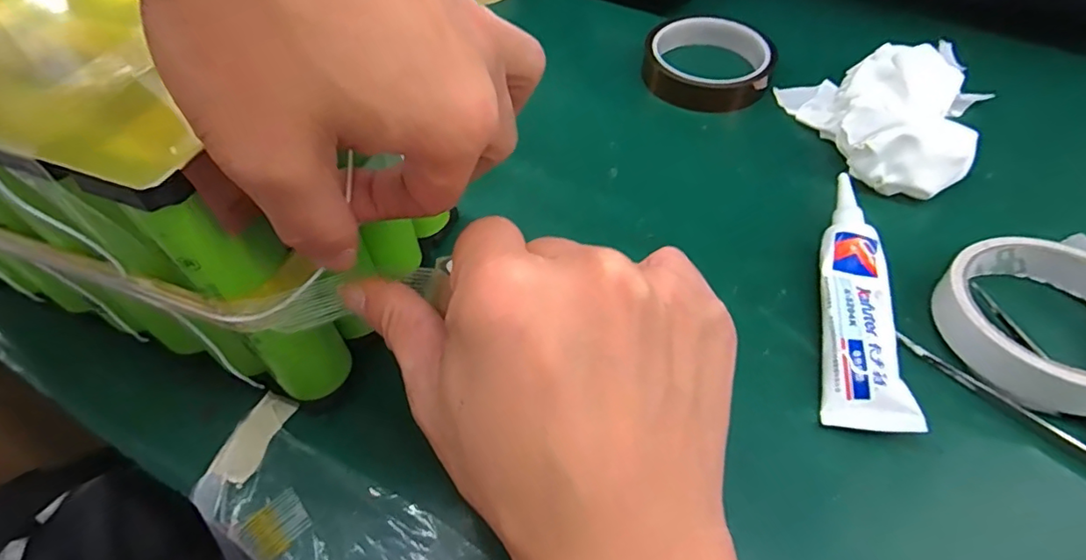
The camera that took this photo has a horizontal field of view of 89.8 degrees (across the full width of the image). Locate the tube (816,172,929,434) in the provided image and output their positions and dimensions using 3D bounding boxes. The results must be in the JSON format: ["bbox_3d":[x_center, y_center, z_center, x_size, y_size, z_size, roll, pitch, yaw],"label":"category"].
[{"bbox_3d":[0.153,0.009,0.271,0.034,0.020,0.136,7,55,7],"label":"tube"}]

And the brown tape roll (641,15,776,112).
[{"bbox_3d":[0.116,-0.153,0.393,0.088,0.029,0.086,-1,55,1],"label":"brown tape roll"}]

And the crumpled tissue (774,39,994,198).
[{"bbox_3d":[0.213,-0.104,0.339,0.083,0.046,0.124,-7,55,-3],"label":"crumpled tissue"}]

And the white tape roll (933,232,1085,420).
[{"bbox_3d":[0.235,0.013,0.252,0.085,0.029,0.100,33,62,22],"label":"white tape roll"}]

